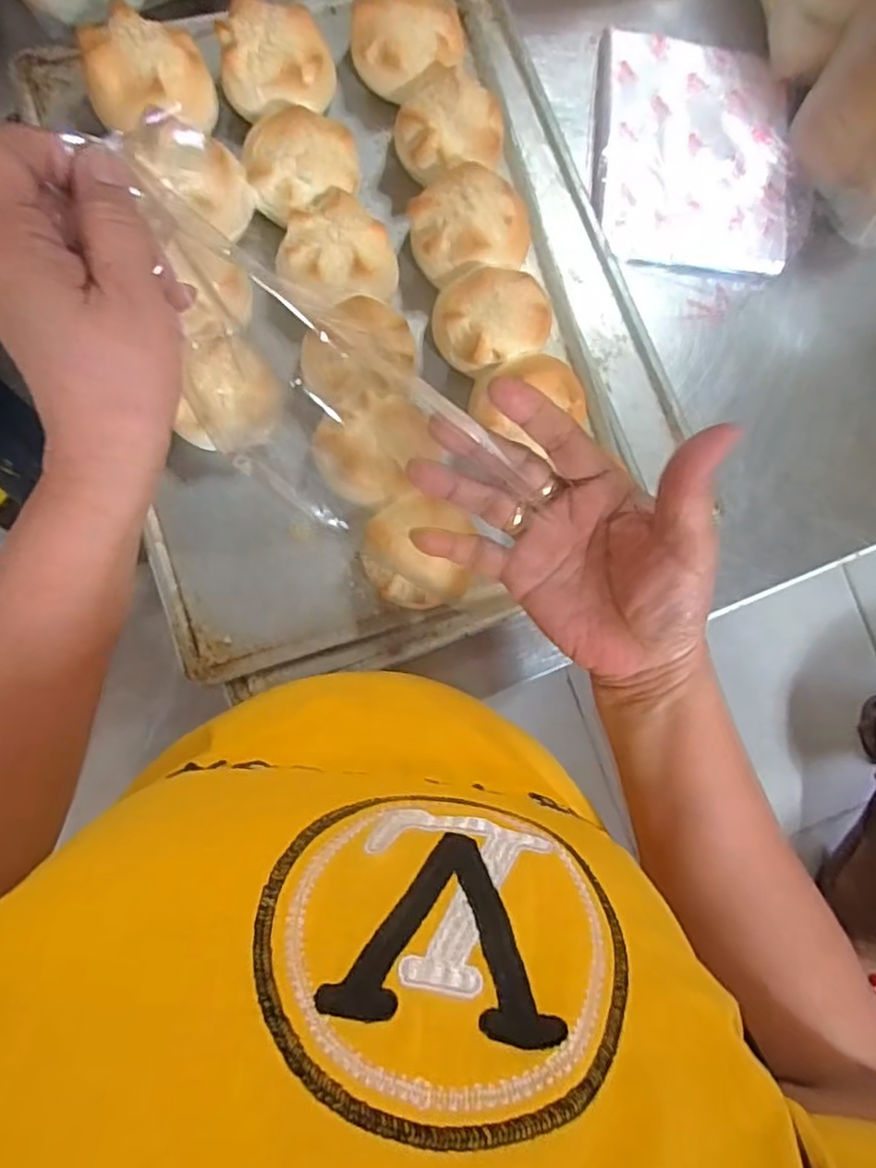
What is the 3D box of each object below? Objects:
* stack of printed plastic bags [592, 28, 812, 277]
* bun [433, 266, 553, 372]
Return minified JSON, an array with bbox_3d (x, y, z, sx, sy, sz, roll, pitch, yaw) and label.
[{"bbox_3d":[0.213,-0.353,0.545,0.164,0.020,0.190,4,85,-7],"label":"stack of printed plastic bags"},{"bbox_3d":[0.037,-0.181,0.467,0.076,0.050,0.066,-19,88,-8],"label":"bun"}]

